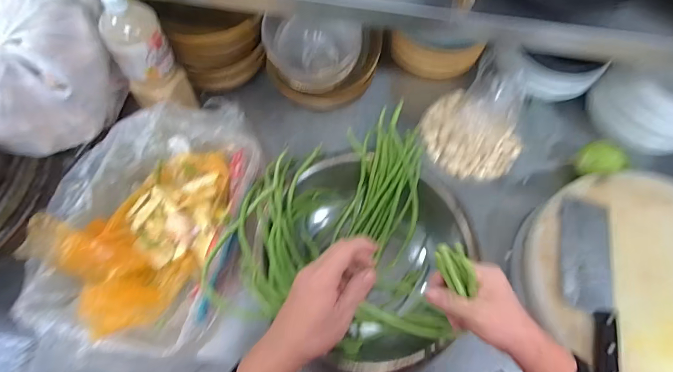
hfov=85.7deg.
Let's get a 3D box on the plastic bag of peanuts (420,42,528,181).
[{"bbox_3d":[0.293,-0.132,0.707,0.210,0.182,0.180,37,70,13],"label":"plastic bag of peanuts"}]

